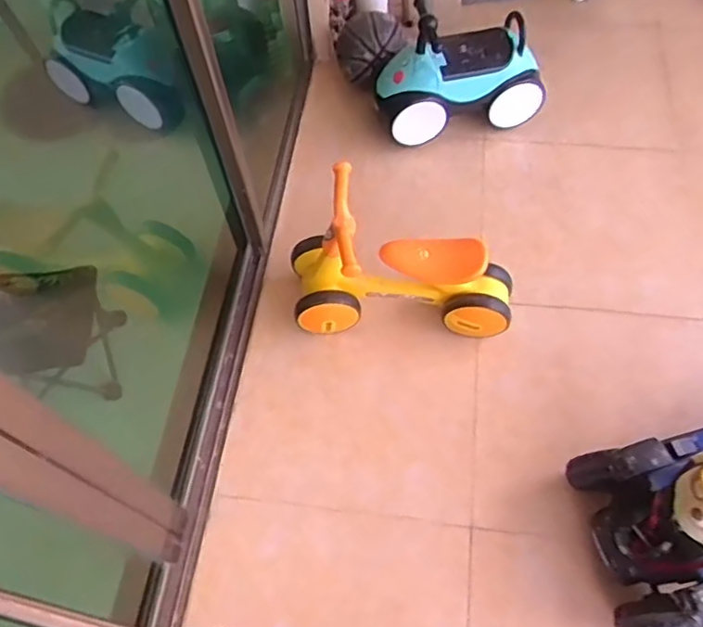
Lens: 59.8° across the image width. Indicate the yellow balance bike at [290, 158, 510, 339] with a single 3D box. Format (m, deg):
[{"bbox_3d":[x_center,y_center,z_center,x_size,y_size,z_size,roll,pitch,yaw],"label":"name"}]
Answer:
[{"bbox_3d":[0.112,-0.124,1.385,0.492,0.307,0.246,0,61,3],"label":"yellow balance bike"}]

